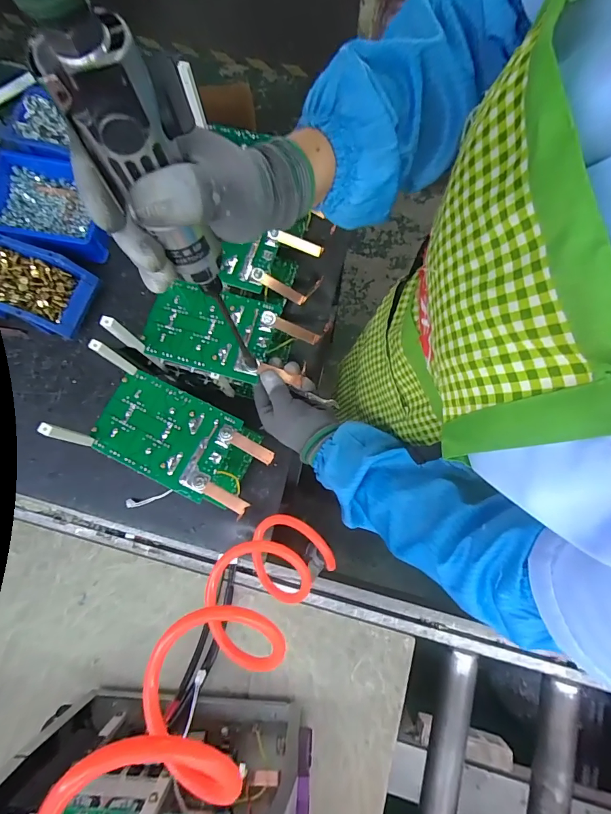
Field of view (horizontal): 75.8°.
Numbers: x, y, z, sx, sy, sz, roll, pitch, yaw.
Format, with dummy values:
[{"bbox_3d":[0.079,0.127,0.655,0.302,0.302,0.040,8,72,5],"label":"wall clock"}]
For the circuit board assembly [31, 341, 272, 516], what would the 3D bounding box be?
[{"bbox_3d":[-0.158,0.044,0.460,0.212,0.105,0.139,23,79,6],"label":"circuit board assembly"}]

